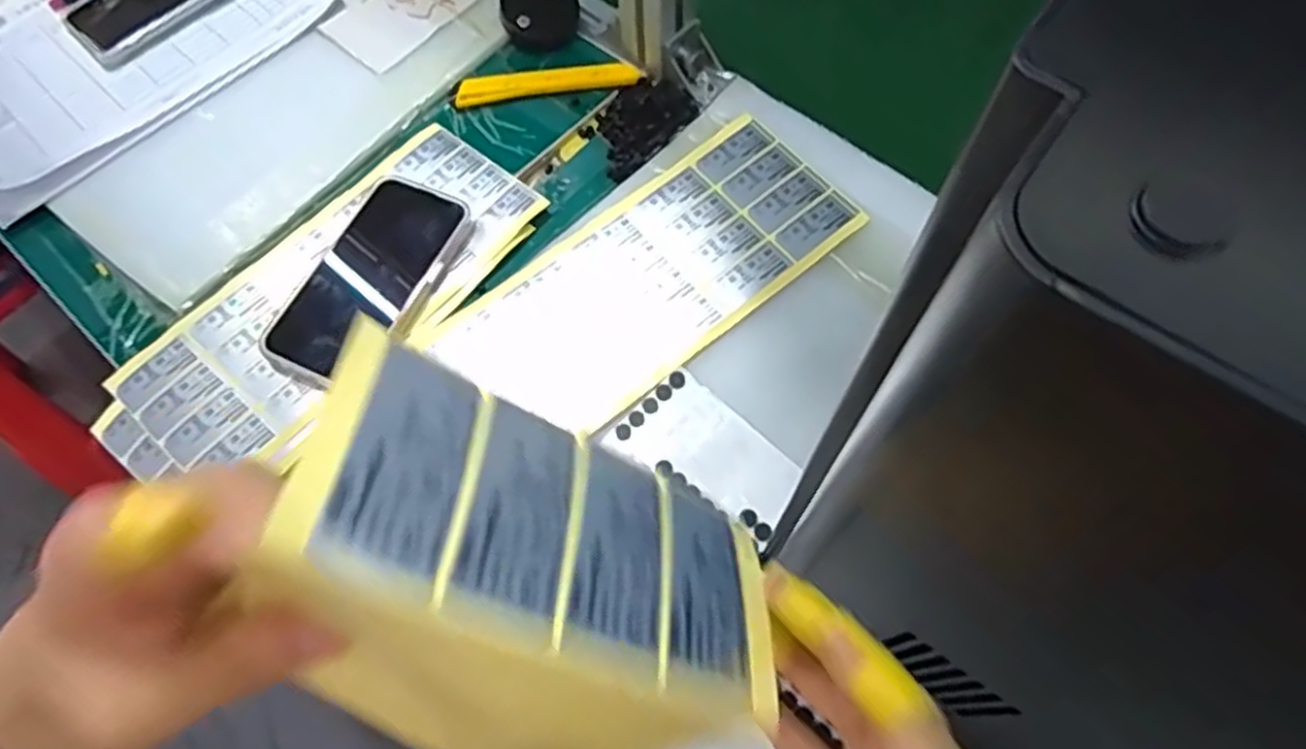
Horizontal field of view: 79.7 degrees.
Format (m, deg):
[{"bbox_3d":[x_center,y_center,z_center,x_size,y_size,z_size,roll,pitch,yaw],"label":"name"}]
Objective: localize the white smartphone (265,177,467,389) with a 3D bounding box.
[{"bbox_3d":[-0.182,-0.065,0.505,0.079,0.012,0.153,22,66,10],"label":"white smartphone"}]

